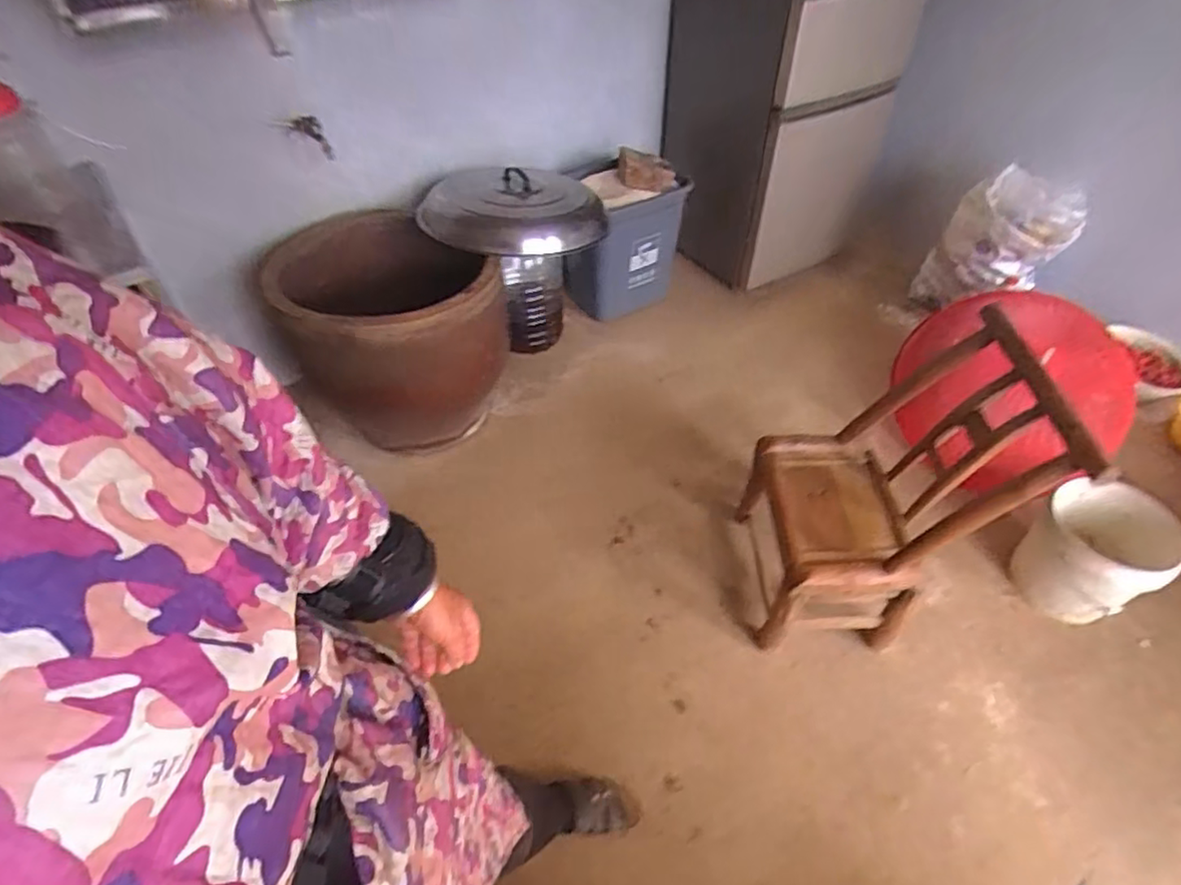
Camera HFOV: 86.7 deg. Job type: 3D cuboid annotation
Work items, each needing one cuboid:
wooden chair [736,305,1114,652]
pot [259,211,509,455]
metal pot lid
[{"bbox_3d":[0.559,0.091,1.238,0.390,0.616,0.384,-3,50,3],"label":"wooden chair"},{"bbox_3d":[-0.488,-0.292,1.618,0.495,0.462,0.480,-2,50,3],"label":"pot"},{"bbox_3d":[-0.180,-0.629,1.650,0.440,0.102,0.424,-2,50,3],"label":"metal pot lid"}]

